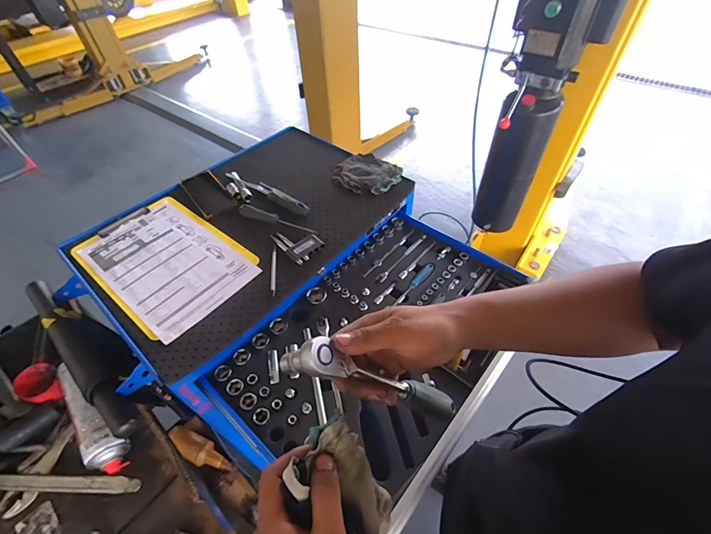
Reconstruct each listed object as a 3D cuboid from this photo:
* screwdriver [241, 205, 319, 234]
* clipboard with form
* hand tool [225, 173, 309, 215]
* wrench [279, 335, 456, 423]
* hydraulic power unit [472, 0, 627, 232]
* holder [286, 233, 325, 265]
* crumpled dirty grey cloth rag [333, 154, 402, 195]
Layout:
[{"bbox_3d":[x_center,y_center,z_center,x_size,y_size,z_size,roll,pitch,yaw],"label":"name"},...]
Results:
[{"bbox_3d":[-0.177,-0.106,0.774,0.190,0.021,0.028,16,51,17],"label":"screwdriver"},{"bbox_3d":[-0.390,-0.018,0.717,0.359,0.021,0.234,30,57,26],"label":"clipboard with form"},{"bbox_3d":[-0.207,-0.183,0.835,0.261,0.015,0.044,29,56,26],"label":"hand tool"},{"bbox_3d":[0.030,0.133,0.374,0.047,0.230,0.036,-35,38,32],"label":"wrench"},{"bbox_3d":[0.568,-0.465,1.143,0.249,0.751,0.197,19,52,19],"label":"hydraulic power unit"},{"bbox_3d":[-0.103,-0.041,0.717,0.050,0.012,0.077,32,58,28],"label":"holder"},{"bbox_3d":[0.026,-0.239,0.881,0.165,0.020,0.137,28,56,25],"label":"crumpled dirty grey cloth rag"}]

